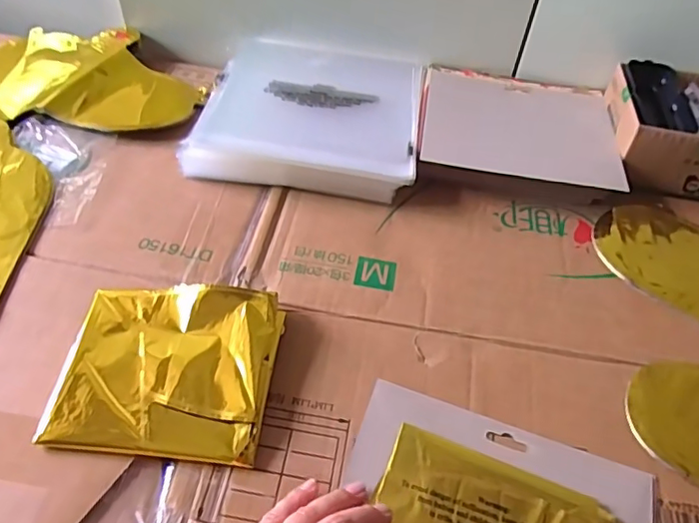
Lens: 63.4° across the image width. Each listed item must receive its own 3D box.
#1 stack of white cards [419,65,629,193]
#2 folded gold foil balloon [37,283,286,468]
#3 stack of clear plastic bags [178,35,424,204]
[{"bbox_3d":[0.173,-0.135,0.594,0.193,0.037,0.176,9,48,3],"label":"stack of white cards"},{"bbox_3d":[-0.124,0.072,0.392,0.141,0.031,0.119,5,48,-1],"label":"folded gold foil balloon"},{"bbox_3d":[-0.037,-0.163,0.600,0.216,0.037,0.238,8,48,2],"label":"stack of clear plastic bags"}]

